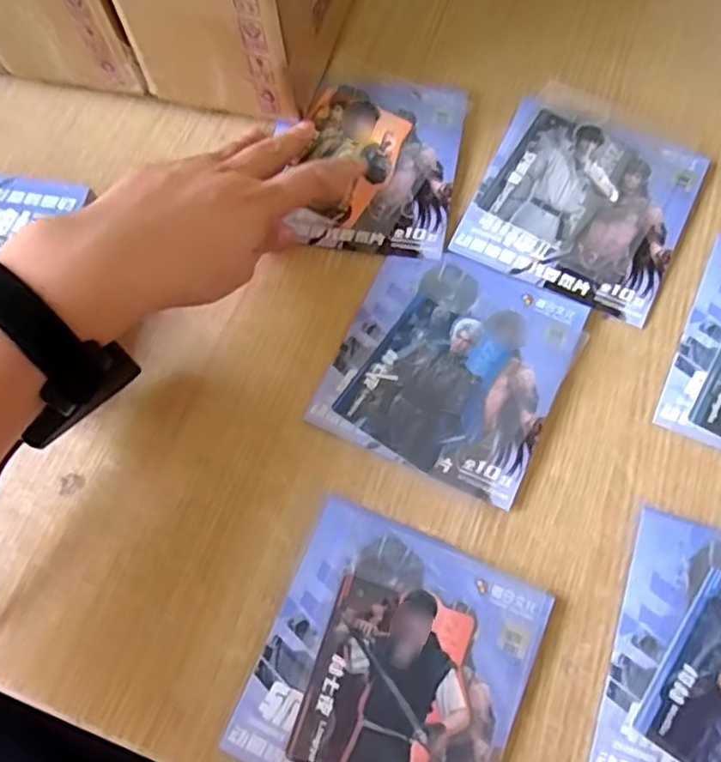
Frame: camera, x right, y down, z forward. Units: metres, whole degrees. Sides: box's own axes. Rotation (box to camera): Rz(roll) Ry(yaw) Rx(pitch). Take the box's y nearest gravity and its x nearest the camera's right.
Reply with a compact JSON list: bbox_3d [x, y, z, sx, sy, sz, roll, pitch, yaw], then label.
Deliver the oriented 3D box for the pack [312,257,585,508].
[{"bbox_3d":[0.054,-0.011,0.395,0.130,0.008,0.135,24,73,11],"label":"pack"}]

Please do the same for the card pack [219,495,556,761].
[{"bbox_3d":[0.015,0.148,0.338,0.128,0.010,0.136,22,72,11],"label":"card pack"}]

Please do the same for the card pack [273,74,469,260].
[{"bbox_3d":[0.013,-0.147,0.447,0.104,0.007,0.136,10,70,6],"label":"card pack"}]

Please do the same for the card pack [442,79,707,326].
[{"bbox_3d":[0.148,-0.123,0.431,0.128,0.008,0.150,25,73,11],"label":"card pack"}]

